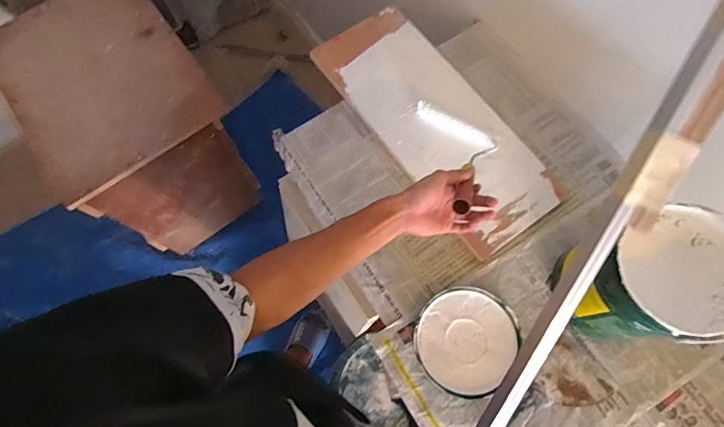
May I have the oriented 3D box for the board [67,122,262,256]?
[{"bbox_3d":[-0.533,-0.044,1.314,0.392,0.587,0.023,-36,76,-10],"label":"board"}]

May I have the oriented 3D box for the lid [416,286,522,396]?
[{"bbox_3d":[0.169,0.204,0.683,0.155,0.020,0.162,0,73,0],"label":"lid"}]

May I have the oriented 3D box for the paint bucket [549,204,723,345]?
[{"bbox_3d":[0.409,0.101,0.616,0.181,0.196,0.167,0,73,0],"label":"paint bucket"}]

